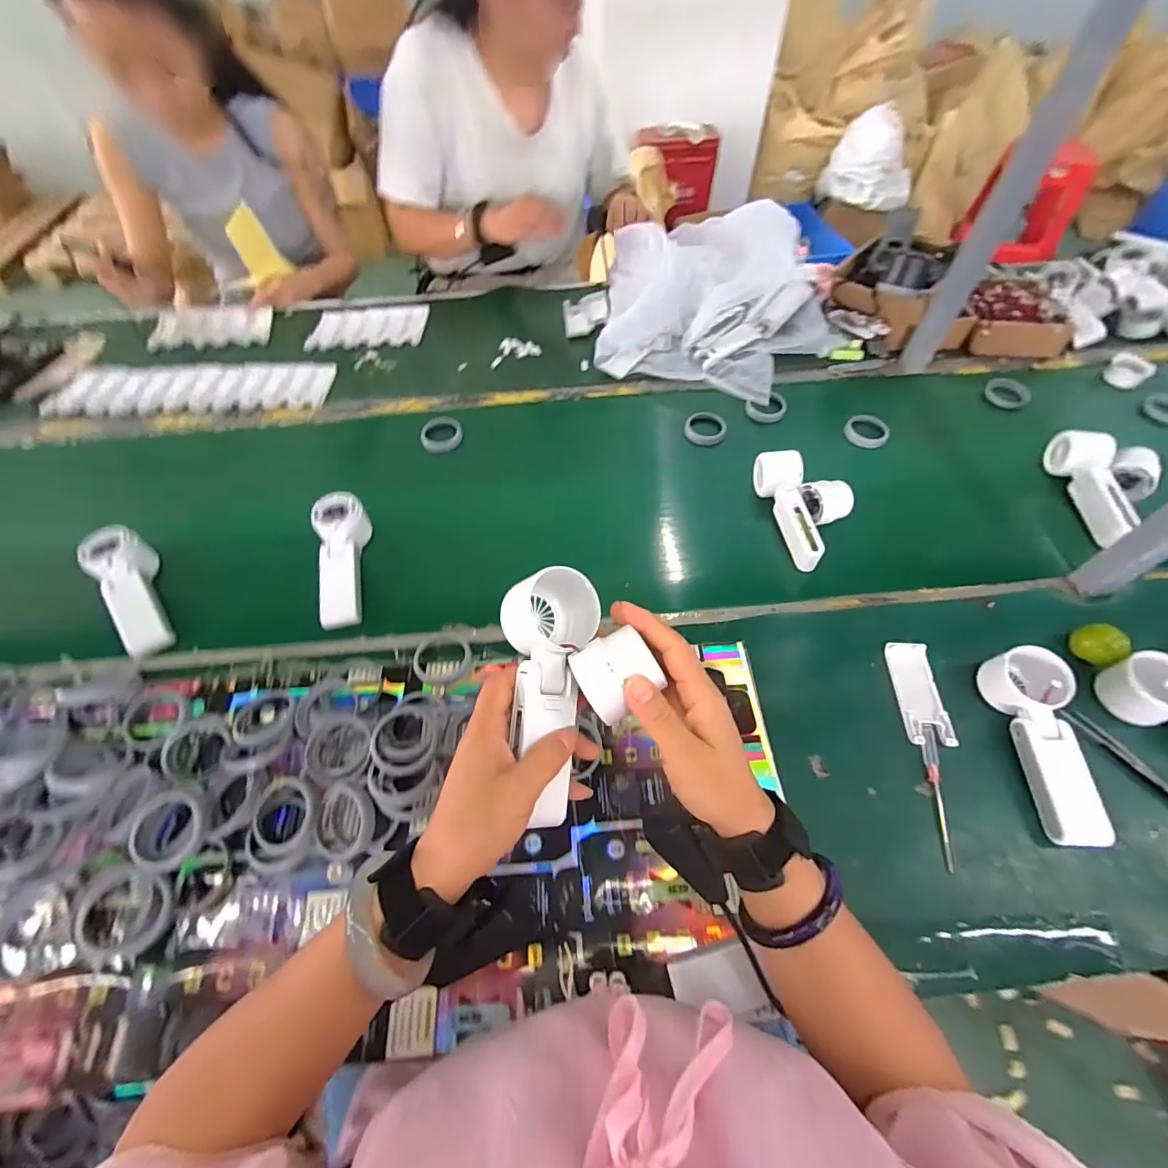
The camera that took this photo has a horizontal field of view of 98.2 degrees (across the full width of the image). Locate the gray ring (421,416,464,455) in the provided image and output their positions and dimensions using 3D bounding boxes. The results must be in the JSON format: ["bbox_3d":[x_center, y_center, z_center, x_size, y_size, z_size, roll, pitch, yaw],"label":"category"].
[{"bbox_3d":[-0.213,-0.224,0.760,0.061,0.026,0.056,0,56,1],"label":"gray ring"}]

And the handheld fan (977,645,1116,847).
[{"bbox_3d":[0.424,0.141,0.458,0.050,0.055,0.167,-1,56,0],"label":"handheld fan"}]

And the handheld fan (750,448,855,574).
[{"bbox_3d":[0.281,-0.101,0.631,0.081,0.053,0.158,-11,57,-6],"label":"handheld fan"}]

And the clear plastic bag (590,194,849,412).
[{"bbox_3d":[0.224,-0.477,0.829,0.378,0.139,0.324,14,57,10],"label":"clear plastic bag"}]

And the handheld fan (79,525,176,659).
[{"bbox_3d":[-0.522,0.005,0.580,0.058,0.042,0.166,-28,76,-17],"label":"handheld fan"}]

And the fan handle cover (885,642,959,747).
[{"bbox_3d":[0.337,0.109,0.510,0.042,0.008,0.107,4,56,3],"label":"fan handle cover"}]

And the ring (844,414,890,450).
[{"bbox_3d":[0.413,-0.221,0.740,0.060,0.019,0.061,0,56,1],"label":"ring"}]

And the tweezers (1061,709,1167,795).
[{"bbox_3d":[0.500,0.160,0.463,0.015,0.010,0.113,-31,61,-18],"label":"tweezers"}]

